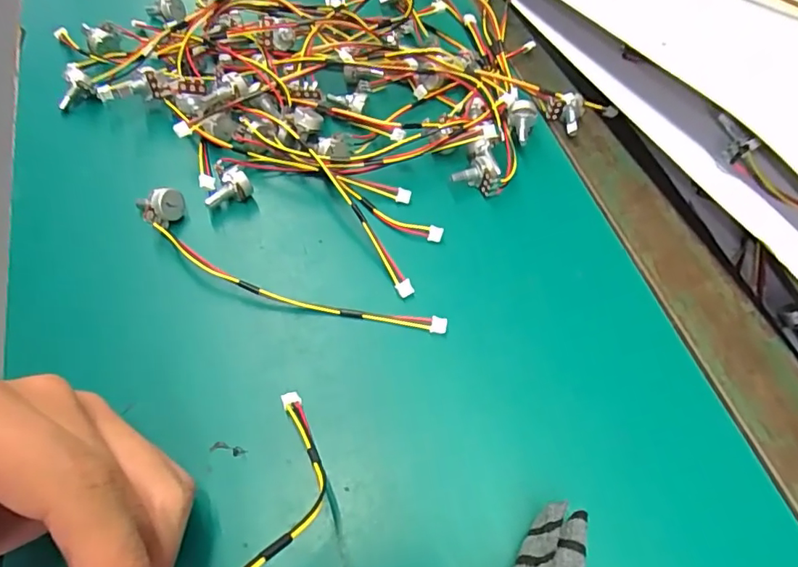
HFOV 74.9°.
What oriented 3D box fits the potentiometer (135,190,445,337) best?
[{"bbox_3d":[-0.060,-0.006,0.250,0.169,0.016,0.030,23,62,11],"label":"potentiometer"}]

